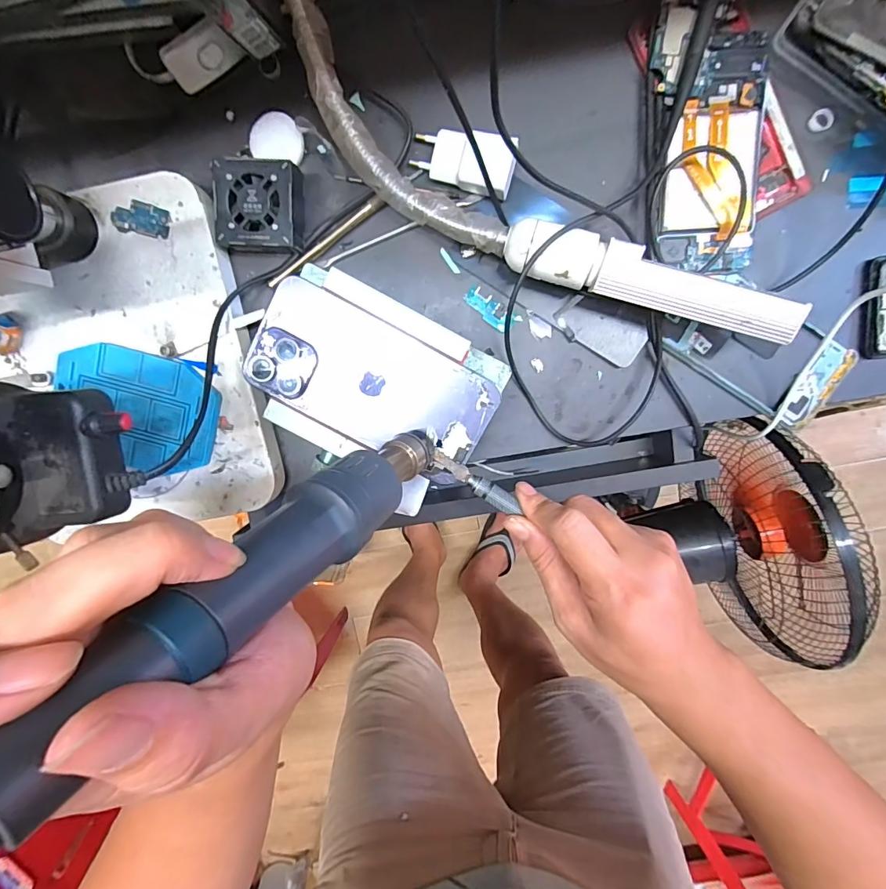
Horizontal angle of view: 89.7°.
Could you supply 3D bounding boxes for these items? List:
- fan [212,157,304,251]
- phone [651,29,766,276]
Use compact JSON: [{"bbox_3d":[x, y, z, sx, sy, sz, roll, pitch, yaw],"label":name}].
[{"bbox_3d":[-0.132,-0.171,0.323,0.057,0.029,0.057,2,99,1],"label":"fan"},{"bbox_3d":[0.190,-0.200,0.311,0.071,0.019,0.148,-4,100,2],"label":"phone"}]

